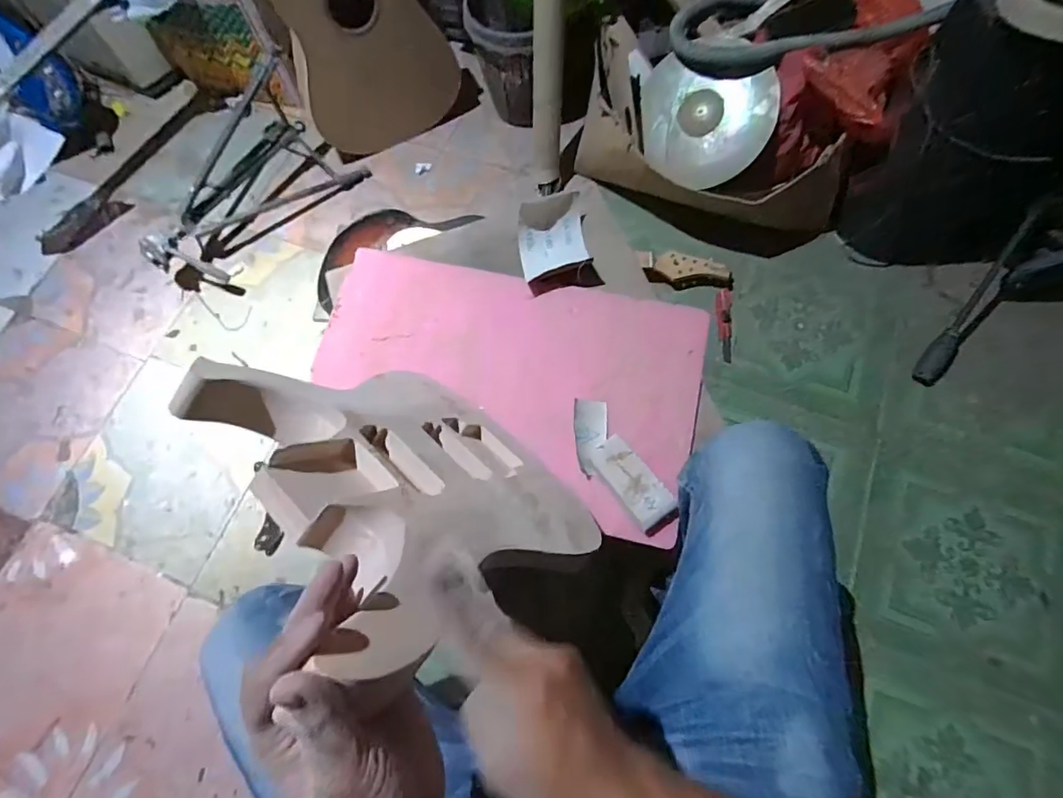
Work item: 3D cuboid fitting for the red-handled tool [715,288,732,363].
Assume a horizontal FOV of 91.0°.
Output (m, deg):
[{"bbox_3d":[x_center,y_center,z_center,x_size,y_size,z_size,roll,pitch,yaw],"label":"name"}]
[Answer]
[{"bbox_3d":[0.440,-0.167,1.182,0.039,0.024,0.168,0,70,2],"label":"red-handled tool"}]

